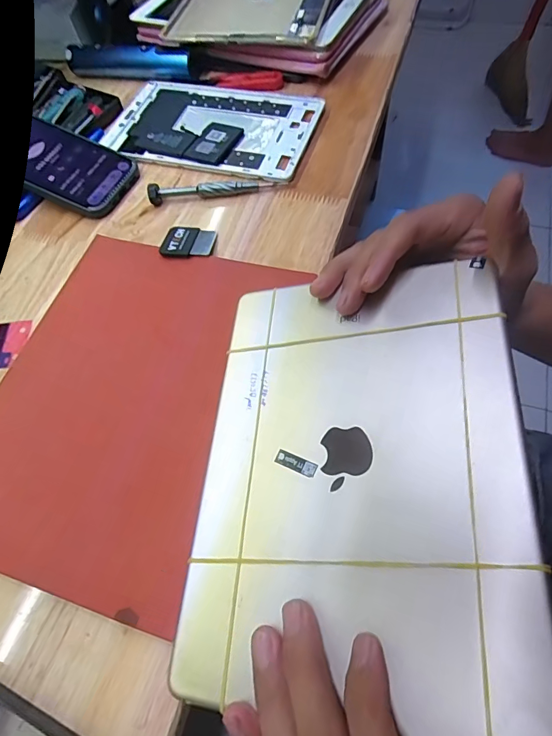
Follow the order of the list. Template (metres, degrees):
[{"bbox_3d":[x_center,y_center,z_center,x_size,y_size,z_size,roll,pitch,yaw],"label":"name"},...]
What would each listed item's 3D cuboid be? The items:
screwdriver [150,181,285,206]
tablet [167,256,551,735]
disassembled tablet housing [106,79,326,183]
[{"bbox_3d":[-0.054,-0.161,0.370,0.120,0.013,0.013,-8,62,2],"label":"screwdriver"},{"bbox_3d":[0.038,0.045,0.219,0.164,0.004,0.227,-4,61,21],"label":"tablet"},{"bbox_3d":[-0.063,-0.246,0.417,0.201,0.008,0.125,16,66,11],"label":"disassembled tablet housing"}]

